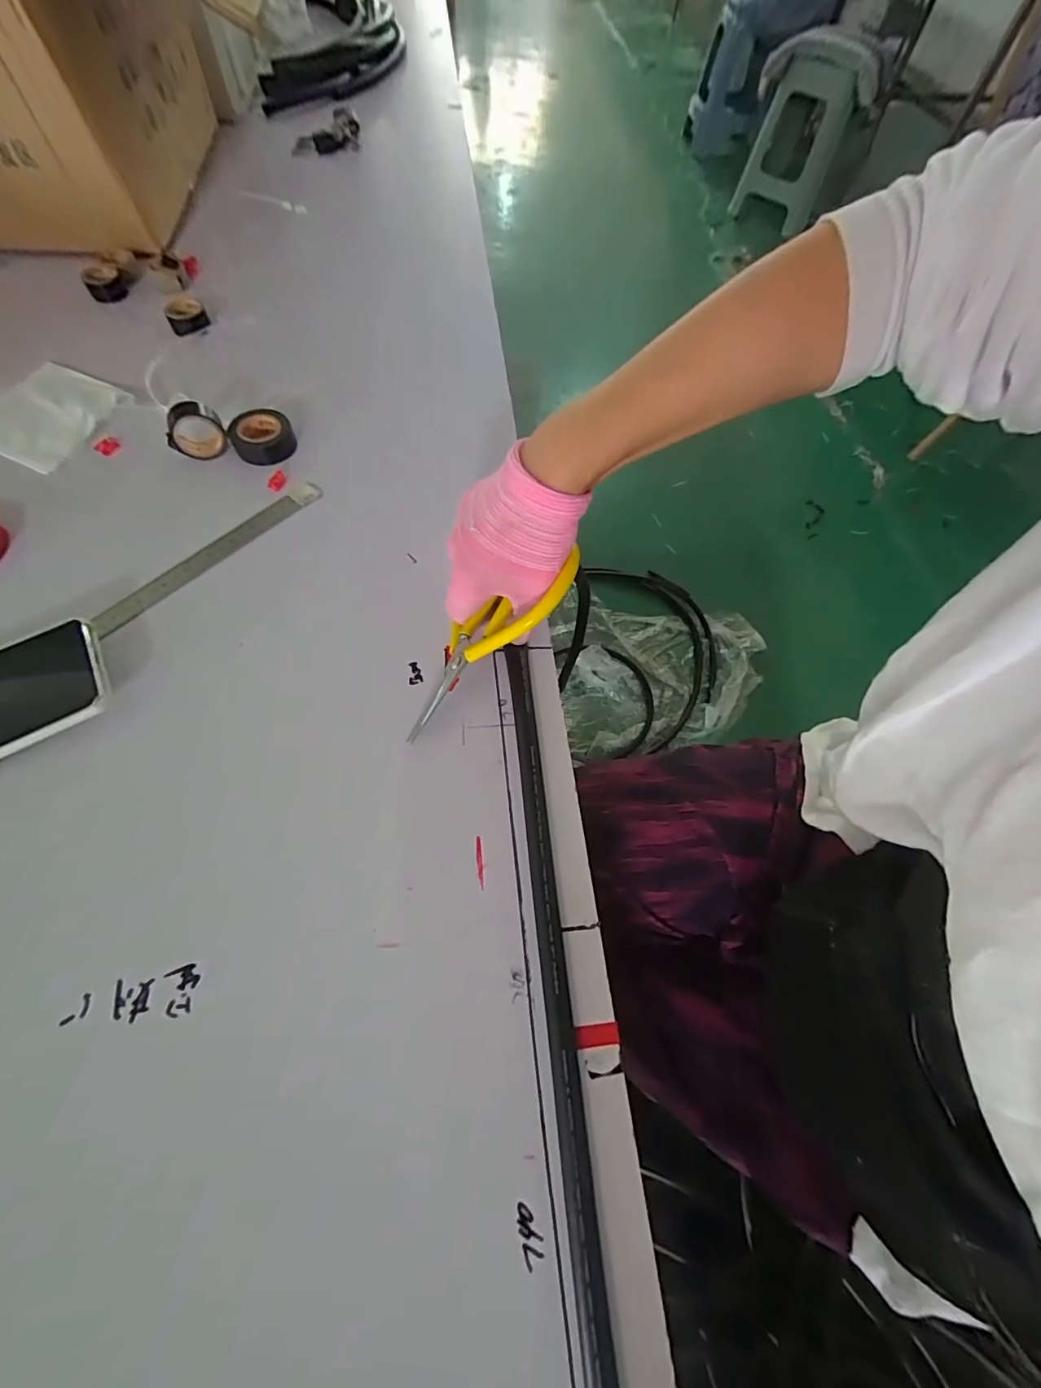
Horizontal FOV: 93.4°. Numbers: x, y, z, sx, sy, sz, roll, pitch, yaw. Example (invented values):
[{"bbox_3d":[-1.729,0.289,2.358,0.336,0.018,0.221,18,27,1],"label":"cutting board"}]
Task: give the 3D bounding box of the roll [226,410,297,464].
[{"bbox_3d":[-0.230,-0.229,0.435,0.050,0.018,0.050,1,64,-3],"label":"roll"}]

